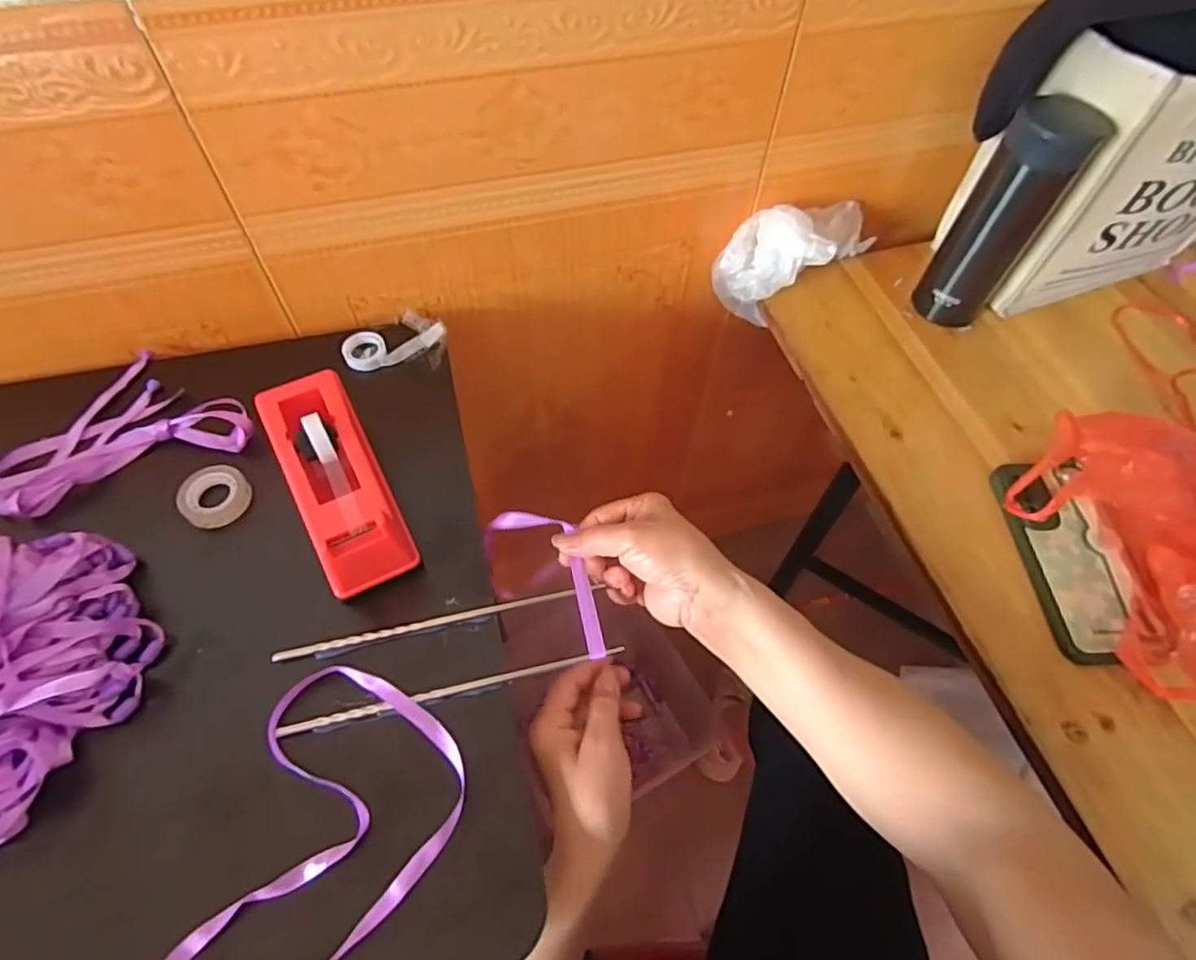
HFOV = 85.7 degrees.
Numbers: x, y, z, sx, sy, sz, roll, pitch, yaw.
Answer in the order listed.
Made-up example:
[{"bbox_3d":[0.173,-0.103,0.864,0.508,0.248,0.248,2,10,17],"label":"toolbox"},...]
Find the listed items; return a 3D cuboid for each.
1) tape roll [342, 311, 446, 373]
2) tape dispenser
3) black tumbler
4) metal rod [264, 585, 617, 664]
[{"bbox_3d":[-0.179,-0.119,0.569,0.086,0.028,0.047,1,58,-2],"label":"tape roll"},{"bbox_3d":[-0.184,0.001,0.457,0.062,0.070,0.152,-24,62,-15],"label":"tape dispenser"},{"bbox_3d":[0.347,-0.222,0.562,0.064,0.186,0.062,1,58,-2],"label":"black tumbler"},{"bbox_3d":[-0.107,0.097,0.448,0.220,0.005,0.007,-11,59,-10],"label":"metal rod"}]

